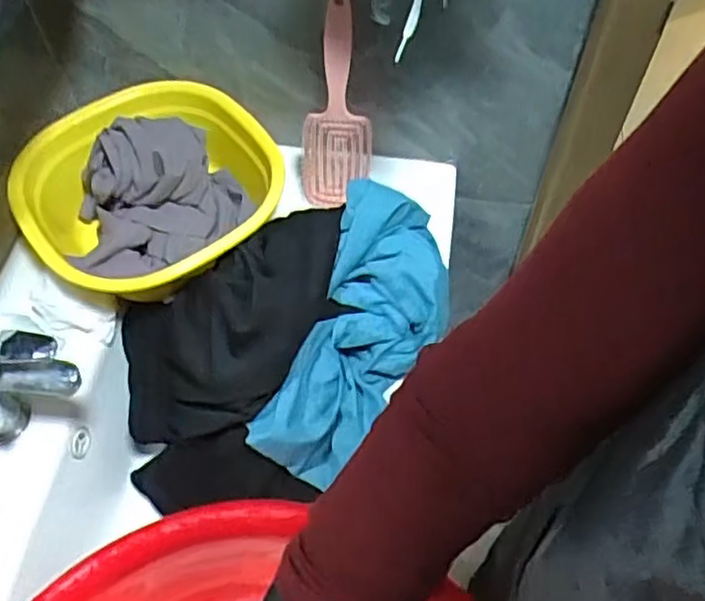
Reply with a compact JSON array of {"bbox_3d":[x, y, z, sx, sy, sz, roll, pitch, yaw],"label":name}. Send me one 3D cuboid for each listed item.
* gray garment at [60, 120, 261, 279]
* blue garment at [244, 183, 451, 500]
[{"bbox_3d":[-0.221,-0.116,0.731,0.197,0.098,0.149,-38,64,-22],"label":"gray garment"},{"bbox_3d":[0.008,0.038,0.654,0.146,0.077,0.292,23,89,15],"label":"blue garment"}]

